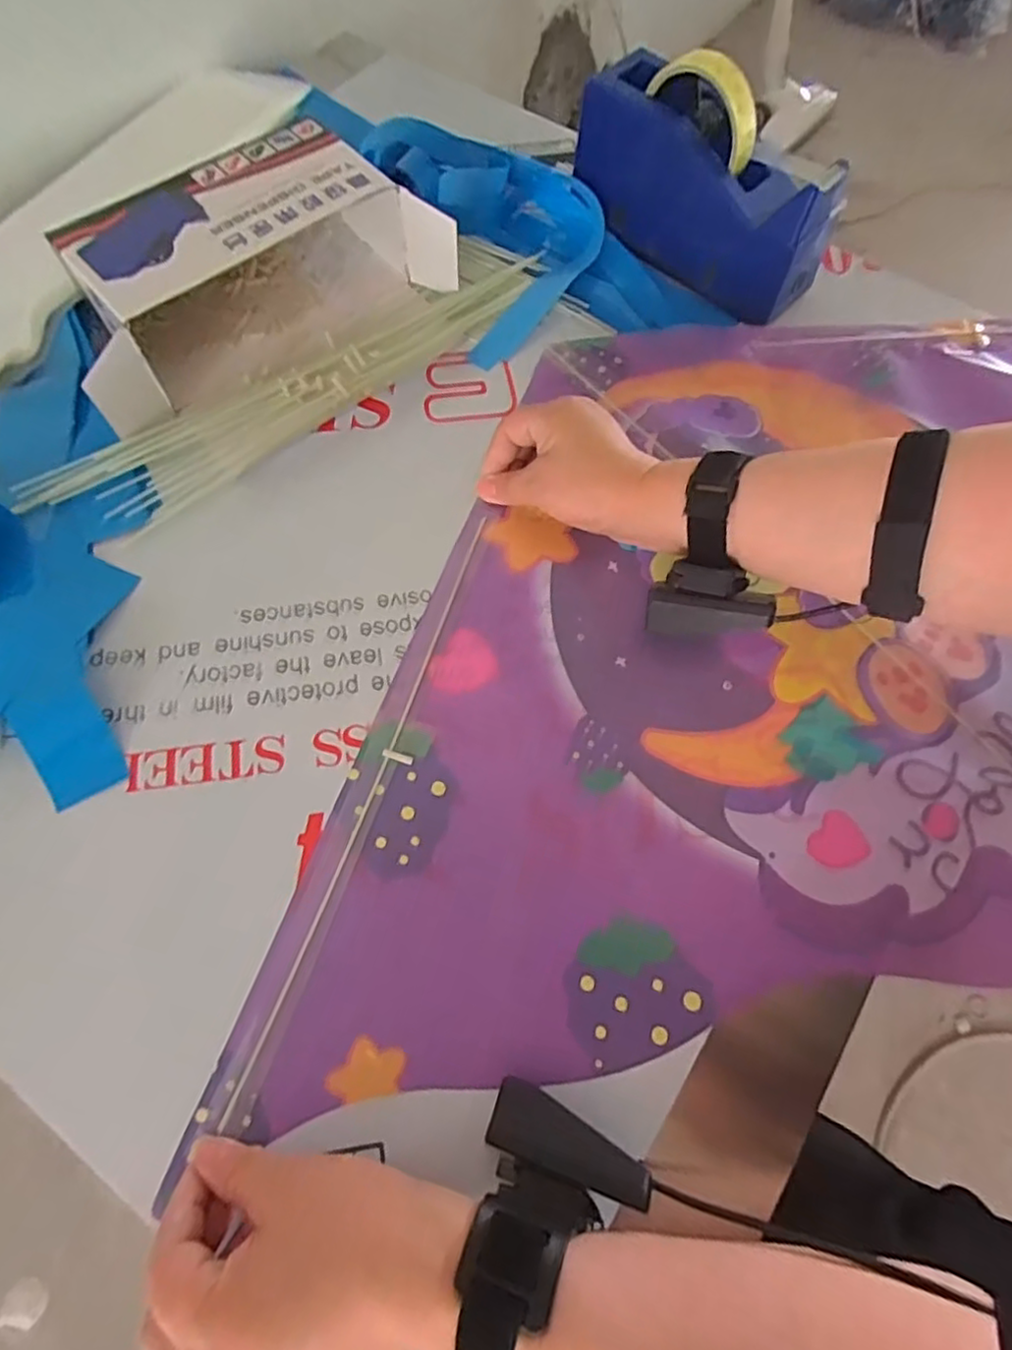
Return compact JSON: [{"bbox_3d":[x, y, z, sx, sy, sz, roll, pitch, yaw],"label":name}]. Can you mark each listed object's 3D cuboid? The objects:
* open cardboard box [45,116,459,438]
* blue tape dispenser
[{"bbox_3d":[-0.183,-0.286,0.477,0.264,0.081,0.131,-33,72,-14],"label":"open cardboard box"},{"bbox_3d":[0.146,-0.366,0.493,0.202,0.118,0.063,37,71,13],"label":"blue tape dispenser"}]

